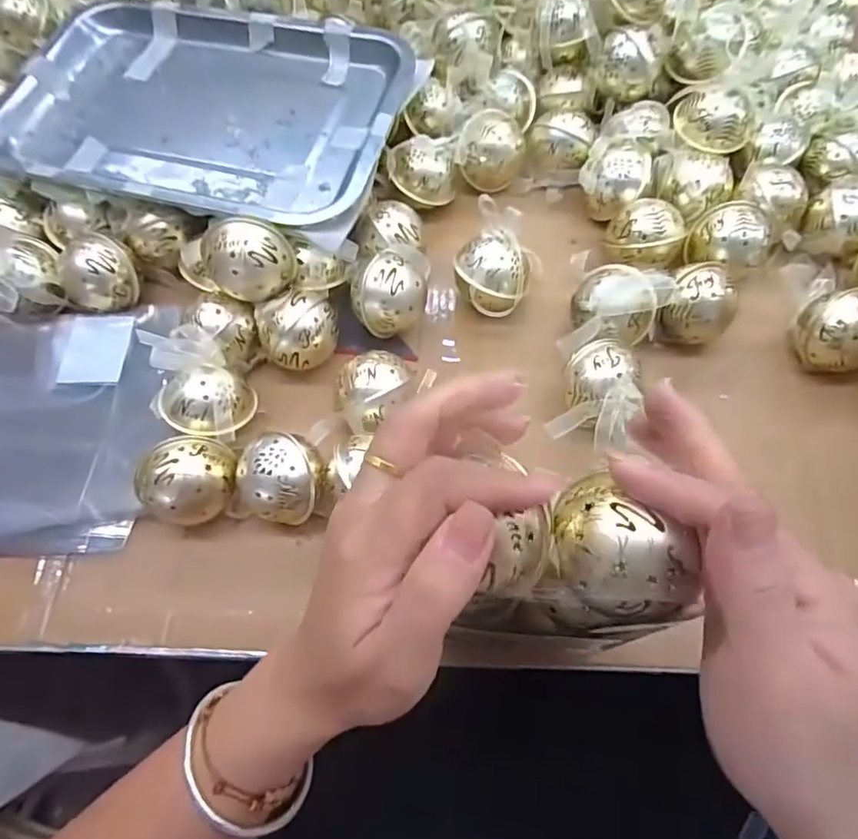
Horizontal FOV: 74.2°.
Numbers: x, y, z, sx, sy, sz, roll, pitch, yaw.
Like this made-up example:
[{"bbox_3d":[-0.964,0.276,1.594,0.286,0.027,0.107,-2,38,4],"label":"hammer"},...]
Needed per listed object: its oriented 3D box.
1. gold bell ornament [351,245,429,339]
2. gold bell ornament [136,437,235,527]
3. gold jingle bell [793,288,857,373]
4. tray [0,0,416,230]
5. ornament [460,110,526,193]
[{"bbox_3d":[-0.027,-0.090,0.411,0.053,0.060,0.058,-4,65,-1],"label":"gold bell ornament"},{"bbox_3d":[-0.147,0.040,0.354,0.044,0.053,0.052,26,68,13],"label":"gold bell ornament"},{"bbox_3d":[0.282,-0.057,0.392,0.049,0.052,0.045,10,65,6],"label":"gold jingle bell"},{"bbox_3d":[-0.176,-0.243,0.451,0.302,0.035,0.203,13,66,7],"label":"tray"},{"bbox_3d":[0.053,-0.226,0.473,0.050,0.049,0.044,3,65,3],"label":"ornament"}]

